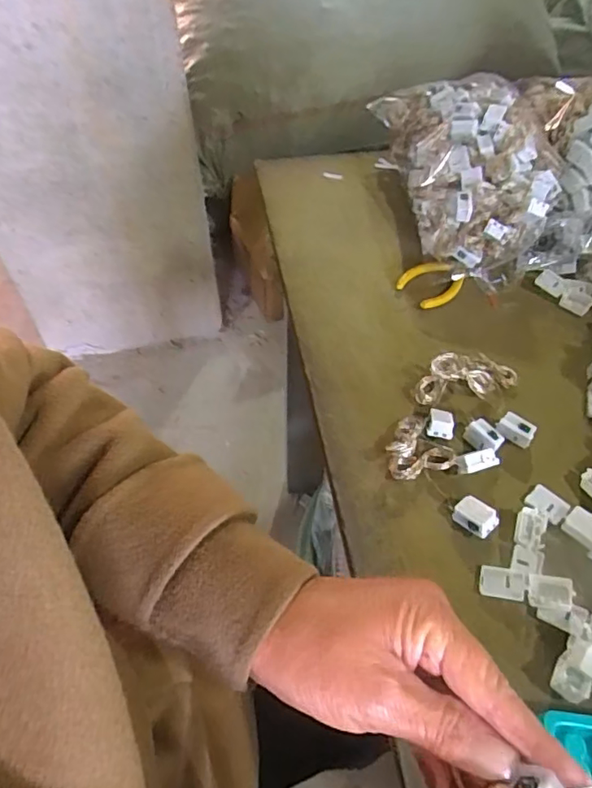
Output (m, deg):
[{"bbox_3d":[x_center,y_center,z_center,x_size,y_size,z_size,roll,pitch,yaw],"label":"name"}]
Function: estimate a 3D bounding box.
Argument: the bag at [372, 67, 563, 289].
[{"bbox_3d":[0.176,-0.235,0.550,0.137,0.108,0.260,-7,53,-3],"label":"bag"}]

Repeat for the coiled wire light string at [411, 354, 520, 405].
[{"bbox_3d":[0.140,-0.016,0.441,0.087,0.029,0.035,-14,54,-8],"label":"coiled wire light string"}]

